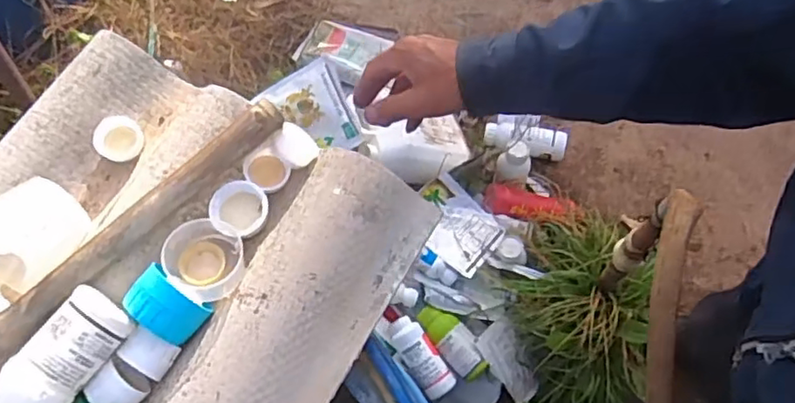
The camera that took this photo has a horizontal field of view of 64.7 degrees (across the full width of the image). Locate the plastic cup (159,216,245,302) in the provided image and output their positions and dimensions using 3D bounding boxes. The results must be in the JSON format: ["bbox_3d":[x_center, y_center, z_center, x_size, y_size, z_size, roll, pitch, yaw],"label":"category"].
[{"bbox_3d":[-0.143,0.044,0.468,0.055,0.032,0.052,-2,66,5],"label":"plastic cup"}]

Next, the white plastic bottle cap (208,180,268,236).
[{"bbox_3d":[-0.126,0.009,0.495,0.043,0.025,0.046,3,62,-19],"label":"white plastic bottle cap"}]

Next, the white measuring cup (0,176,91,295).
[{"bbox_3d":[-0.289,0.026,0.488,0.054,0.060,0.085,41,76,20],"label":"white measuring cup"}]

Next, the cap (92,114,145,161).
[{"bbox_3d":[-0.239,-0.053,0.540,0.038,0.018,0.038,3,82,-21],"label":"cap"}]

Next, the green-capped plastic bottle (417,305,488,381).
[{"bbox_3d":[0.109,0.263,1.193,0.069,0.059,0.155,-34,75,-4],"label":"green-capped plastic bottle"}]

